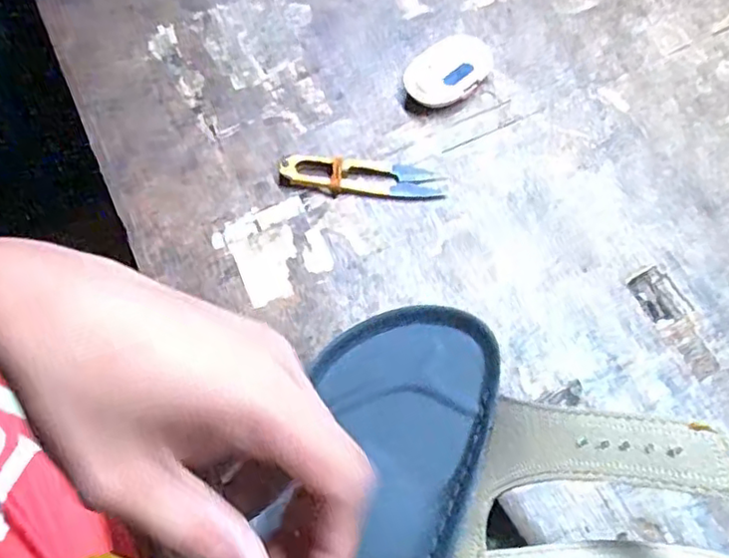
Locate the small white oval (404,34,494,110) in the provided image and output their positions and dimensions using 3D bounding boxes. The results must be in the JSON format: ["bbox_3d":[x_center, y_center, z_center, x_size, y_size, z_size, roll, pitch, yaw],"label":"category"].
[{"bbox_3d":[0.057,-0.138,0.431,0.068,0.018,0.041,-42,70,-17],"label":"small white oval"}]

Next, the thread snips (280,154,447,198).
[{"bbox_3d":[-0.001,-0.065,0.399,0.100,0.012,0.024,3,65,3],"label":"thread snips"}]

